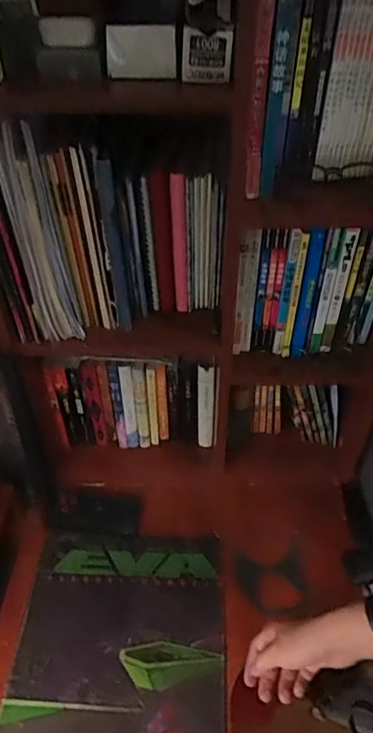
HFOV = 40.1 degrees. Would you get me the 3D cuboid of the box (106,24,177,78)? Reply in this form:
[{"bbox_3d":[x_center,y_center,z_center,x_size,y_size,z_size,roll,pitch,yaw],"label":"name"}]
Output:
[{"bbox_3d":[-0.044,-0.317,0.513,0.071,0.046,0.020,6,44,7],"label":"box"}]

